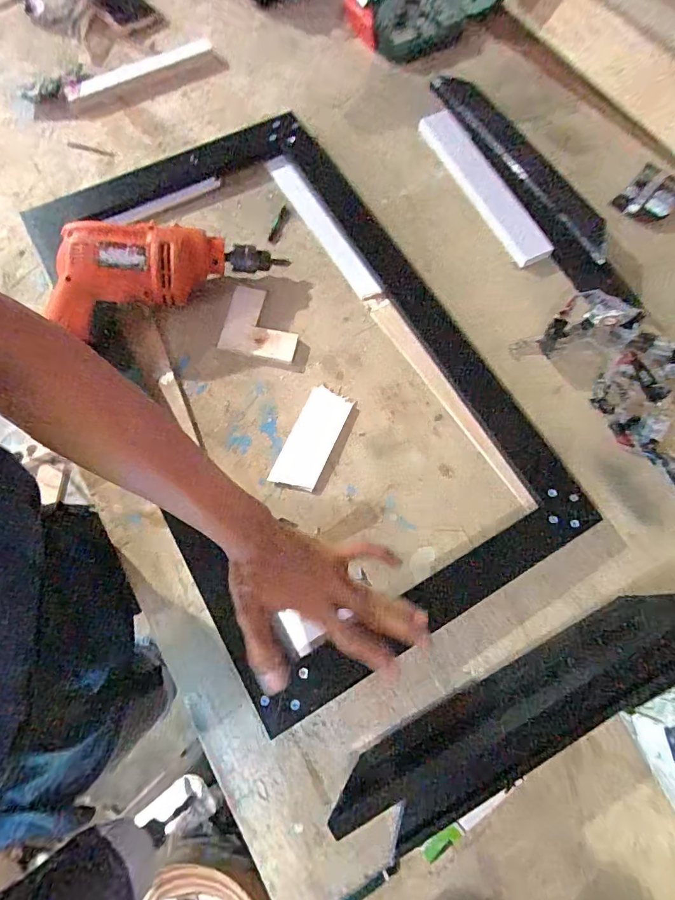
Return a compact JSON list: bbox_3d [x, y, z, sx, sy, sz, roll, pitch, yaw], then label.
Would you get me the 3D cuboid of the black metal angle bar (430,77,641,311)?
[{"bbox_3d":[0.256,-0.358,0.613,0.064,0.038,0.432,-25,73,-10],"label":"black metal angle bar"}]

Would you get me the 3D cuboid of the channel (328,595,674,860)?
[{"bbox_3d":[0.181,0.239,0.418,0.399,0.036,0.086,-25,73,-10],"label":"channel"}]

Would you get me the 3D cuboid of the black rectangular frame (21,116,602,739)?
[{"bbox_3d":[-0.054,-0.116,0.537,0.406,0.049,0.677,-29,74,-10],"label":"black rectangular frame"}]

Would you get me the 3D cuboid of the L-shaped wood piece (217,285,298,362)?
[{"bbox_3d":[-0.091,-0.153,0.555,0.088,0.011,0.083,14,85,-6],"label":"L-shaped wood piece"}]

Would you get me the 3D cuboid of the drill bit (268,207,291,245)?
[{"bbox_3d":[-0.078,-0.300,0.614,0.015,0.010,0.058,18,72,5],"label":"drill bit"}]

